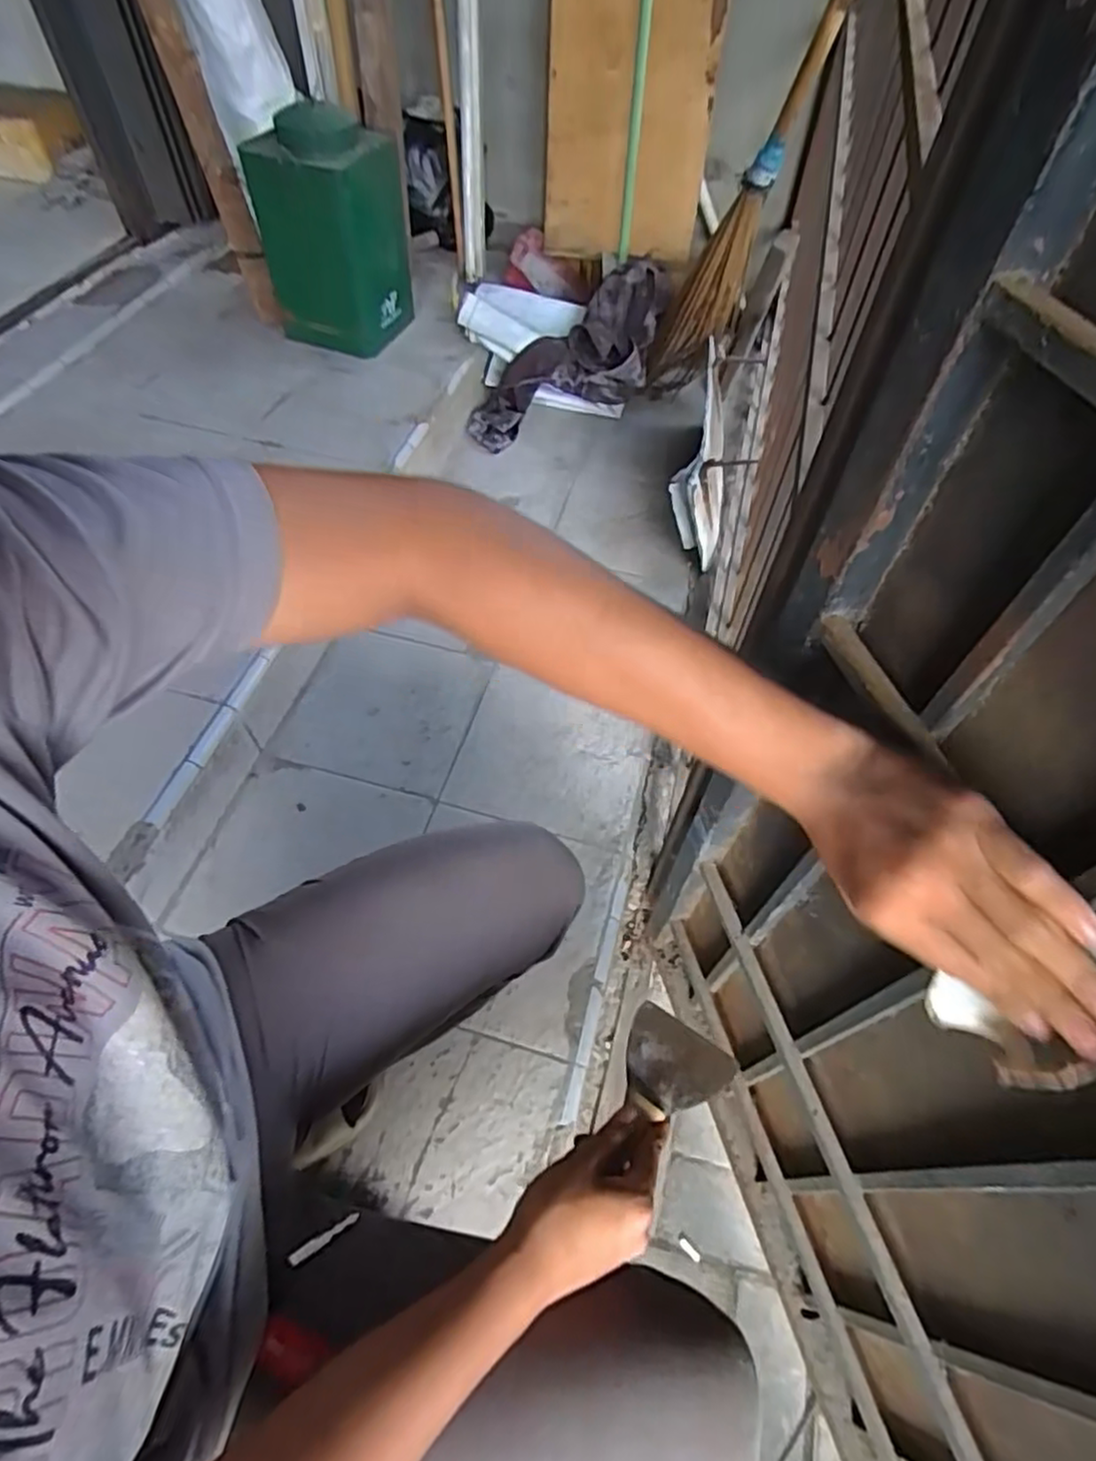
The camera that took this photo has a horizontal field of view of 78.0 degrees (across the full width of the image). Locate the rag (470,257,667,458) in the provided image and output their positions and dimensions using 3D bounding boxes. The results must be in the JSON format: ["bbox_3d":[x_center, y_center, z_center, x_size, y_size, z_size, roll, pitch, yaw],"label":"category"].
[{"bbox_3d":[0.066,-0.857,1.603,0.557,0.150,0.233,-34,58,7],"label":"rag"}]

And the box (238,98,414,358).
[{"bbox_3d":[-0.441,-1.015,1.392,0.258,0.374,0.205,27,60,18],"label":"box"}]

